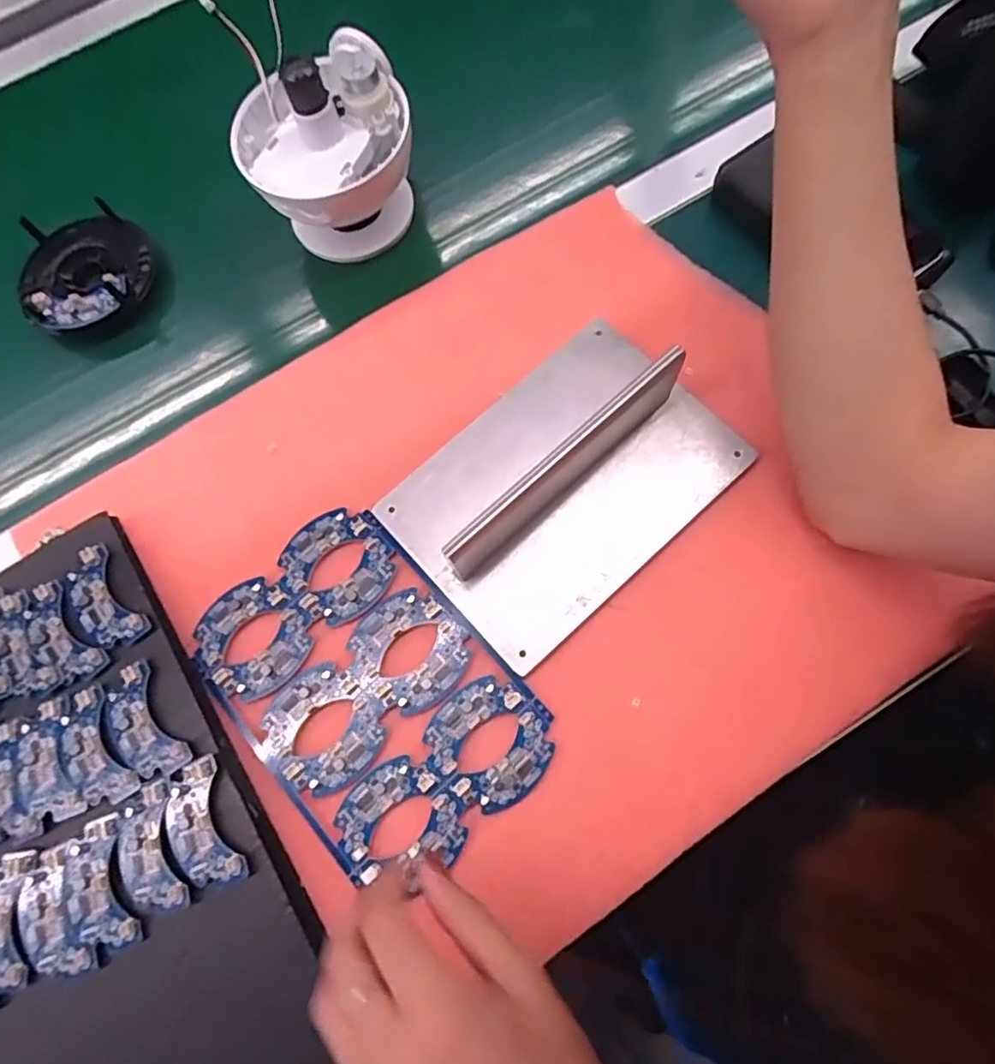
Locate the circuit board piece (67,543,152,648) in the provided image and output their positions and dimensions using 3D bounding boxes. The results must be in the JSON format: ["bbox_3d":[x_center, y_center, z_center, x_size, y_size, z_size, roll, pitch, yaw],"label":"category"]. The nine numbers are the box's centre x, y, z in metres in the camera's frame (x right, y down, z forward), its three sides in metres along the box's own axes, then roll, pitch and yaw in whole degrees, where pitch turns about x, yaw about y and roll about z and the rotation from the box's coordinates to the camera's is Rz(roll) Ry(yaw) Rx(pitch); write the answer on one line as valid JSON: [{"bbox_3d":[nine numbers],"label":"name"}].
[{"bbox_3d":[-0.231,0.040,0.362,0.033,0.006,0.064,-36,75,-7],"label":"circuit board piece"}]

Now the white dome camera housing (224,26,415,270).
[{"bbox_3d":[-0.114,-0.252,0.427,0.112,0.103,0.126,-10,74,0],"label":"white dome camera housing"}]

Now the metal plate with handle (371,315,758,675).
[{"bbox_3d":[0.042,-0.036,0.365,0.197,0.055,0.136,-40,76,-8],"label":"metal plate with handle"}]

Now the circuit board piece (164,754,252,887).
[{"bbox_3d":[-0.157,0.155,0.327,0.035,0.006,0.062,-26,74,-4],"label":"circuit board piece"}]

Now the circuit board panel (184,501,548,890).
[{"bbox_3d":[-0.078,0.092,0.365,0.143,0.005,0.199,-41,76,-8],"label":"circuit board panel"}]

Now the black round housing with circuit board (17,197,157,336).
[{"bbox_3d":[-0.308,-0.192,0.469,0.088,0.037,0.098,1,74,3],"label":"black round housing with circuit board"}]

